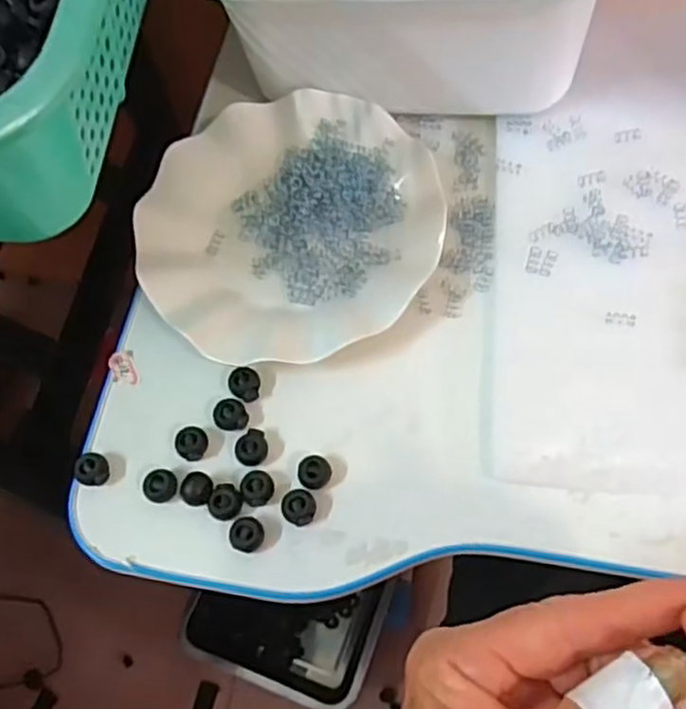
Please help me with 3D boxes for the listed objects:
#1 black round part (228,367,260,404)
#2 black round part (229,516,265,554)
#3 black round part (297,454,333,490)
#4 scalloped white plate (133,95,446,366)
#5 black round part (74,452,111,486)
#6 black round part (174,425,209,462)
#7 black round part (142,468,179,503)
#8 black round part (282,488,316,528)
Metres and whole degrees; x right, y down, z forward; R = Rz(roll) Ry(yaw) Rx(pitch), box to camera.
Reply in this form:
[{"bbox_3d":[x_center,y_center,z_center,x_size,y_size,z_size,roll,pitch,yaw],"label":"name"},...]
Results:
[{"bbox_3d":[-0.056,0.017,0.401,0.016,0.009,0.019,-1,66,4],"label":"black round part"},{"bbox_3d":[-0.050,0.093,0.365,0.017,0.006,0.017,-2,66,4],"label":"black round part"},{"bbox_3d":[-0.015,0.063,0.377,0.016,0.010,0.018,7,67,8],"label":"black round part"},{"bbox_3d":[-0.034,-0.081,0.430,0.177,0.020,0.175,-2,66,4],"label":"scalloped white plate"},{"bbox_3d":[-0.137,0.063,0.386,0.017,0.010,0.017,-2,66,4],"label":"black round part"},{"bbox_3d":[-0.083,0.049,0.389,0.017,0.009,0.017,-2,66,4],"label":"black round part"},{"bbox_3d":[-0.098,0.071,0.381,0.016,0.010,0.017,-2,66,4],"label":"black round part"},{"bbox_3d":[-0.023,0.080,0.371,0.019,0.008,0.017,25,70,15],"label":"black round part"}]

